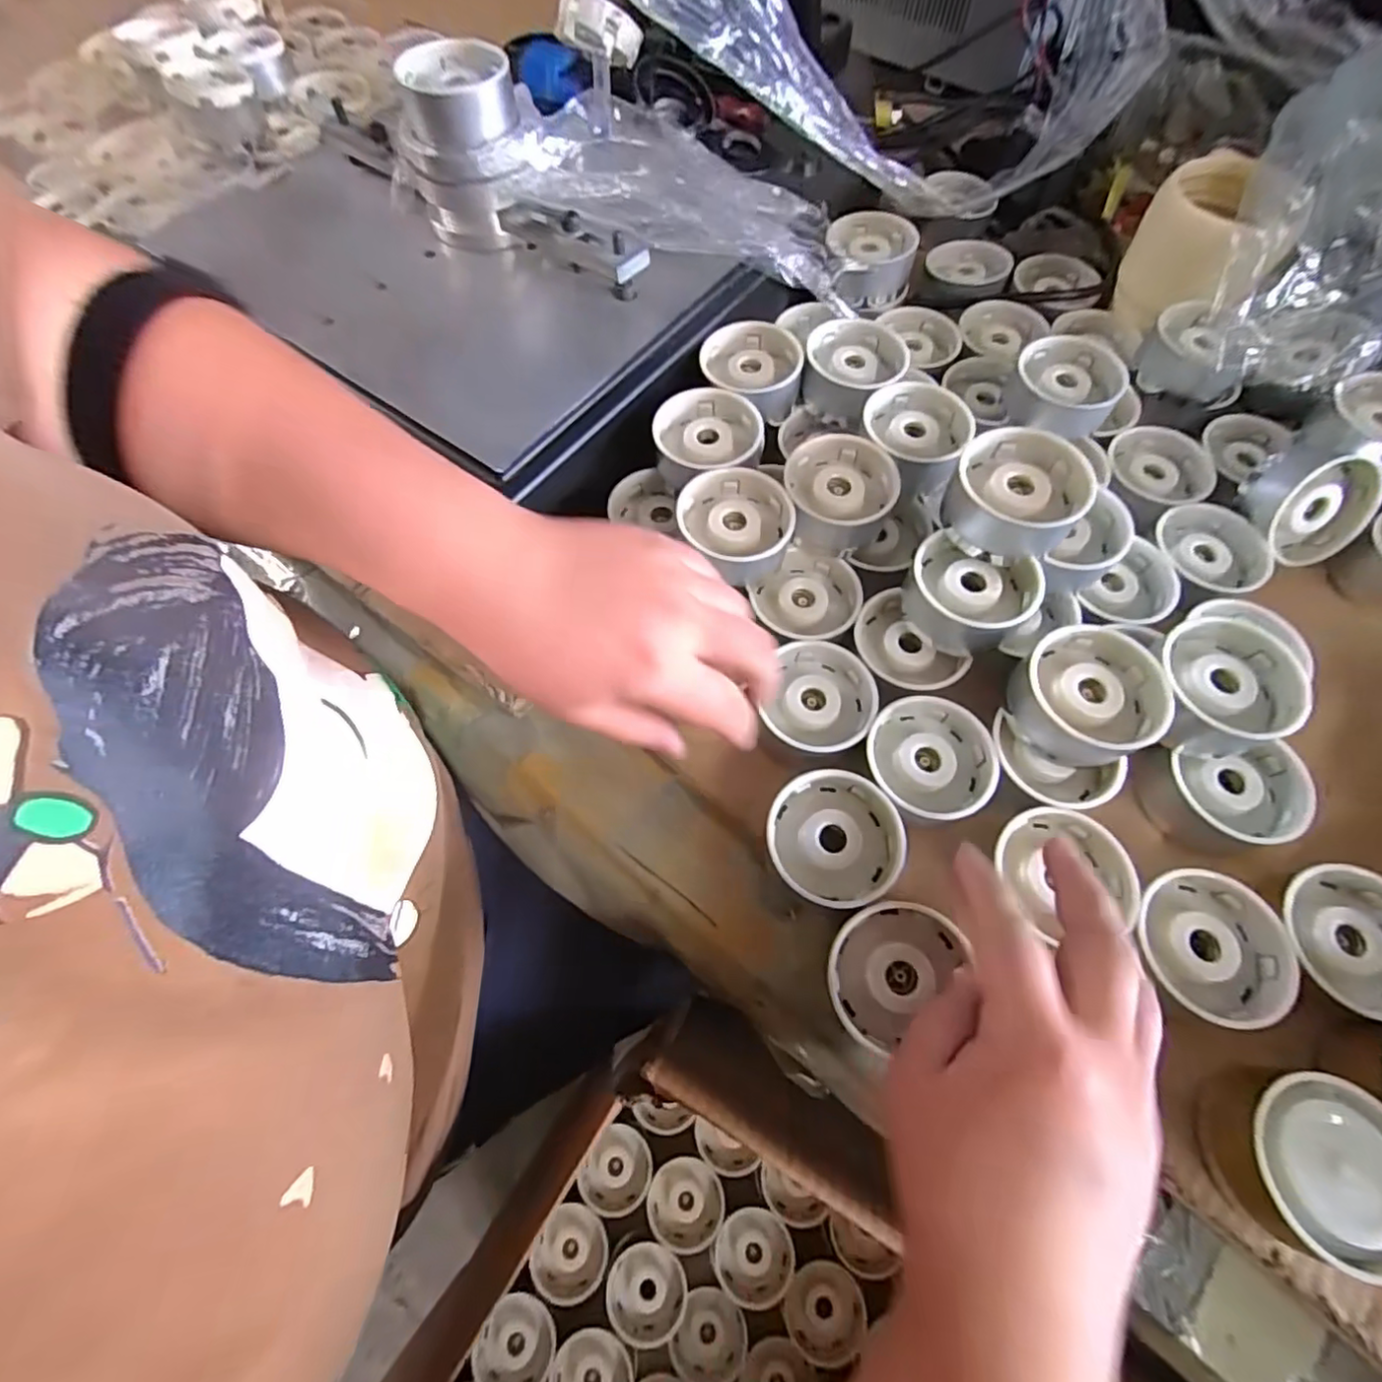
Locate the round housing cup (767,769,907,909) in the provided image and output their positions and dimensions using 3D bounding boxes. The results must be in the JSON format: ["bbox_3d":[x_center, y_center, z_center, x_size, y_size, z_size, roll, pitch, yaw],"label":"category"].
[{"bbox_3d":[0.074,0.079,0.317,0.067,0.033,0.066,0,65,0],"label":"round housing cup"}]

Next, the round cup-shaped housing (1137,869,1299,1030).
[{"bbox_3d":[0.248,0.120,0.297,0.066,0.030,0.058,29,69,13],"label":"round cup-shaped housing"}]

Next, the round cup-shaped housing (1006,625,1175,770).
[{"bbox_3d":[0.204,0.004,0.318,0.062,0.040,0.064,0,65,0],"label":"round cup-shaped housing"}]

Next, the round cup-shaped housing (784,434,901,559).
[{"bbox_3d":[0.088,-0.116,0.370,0.064,0.035,0.065,0,65,0],"label":"round cup-shaped housing"}]

